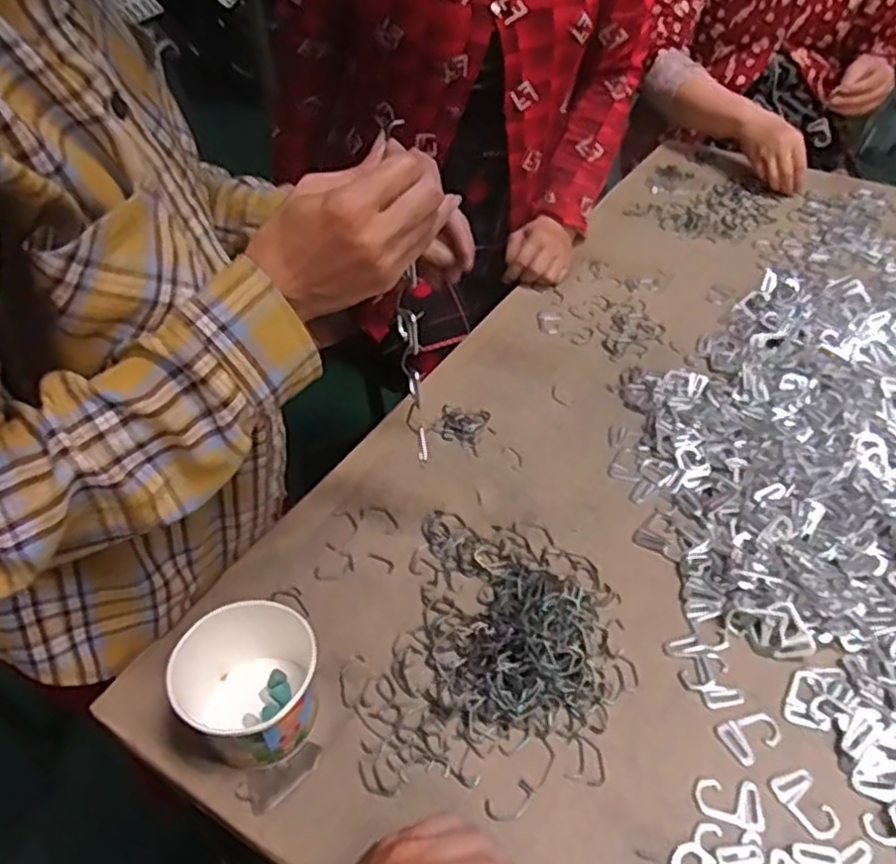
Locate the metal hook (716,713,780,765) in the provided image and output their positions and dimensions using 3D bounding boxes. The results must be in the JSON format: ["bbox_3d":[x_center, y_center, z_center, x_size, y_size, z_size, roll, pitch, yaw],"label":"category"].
[{"bbox_3d":[0.212,0.211,0.499,0.042,0.004,0.030,-21,48,-21],"label":"metal hook"}]

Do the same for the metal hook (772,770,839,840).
[{"bbox_3d":[0.234,0.243,0.465,0.029,0.004,0.041,-12,46,-13],"label":"metal hook"}]

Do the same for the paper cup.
[{"bbox_3d":[-0.135,0.173,0.484,0.086,0.070,0.089,0,44,0],"label":"paper cup"}]

